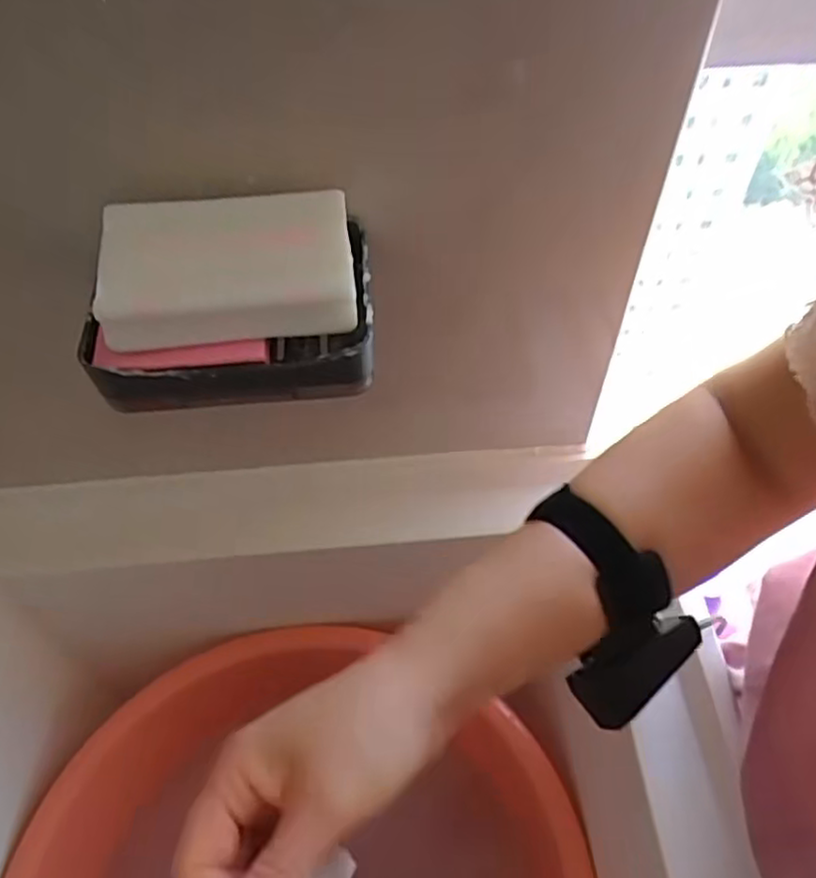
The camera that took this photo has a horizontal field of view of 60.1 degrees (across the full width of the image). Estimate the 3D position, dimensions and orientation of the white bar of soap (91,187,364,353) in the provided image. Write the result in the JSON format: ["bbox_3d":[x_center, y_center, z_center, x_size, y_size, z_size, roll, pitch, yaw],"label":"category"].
[{"bbox_3d":[-0.080,-0.077,0.316,0.107,0.038,0.057,-7,52,-5],"label":"white bar of soap"}]

